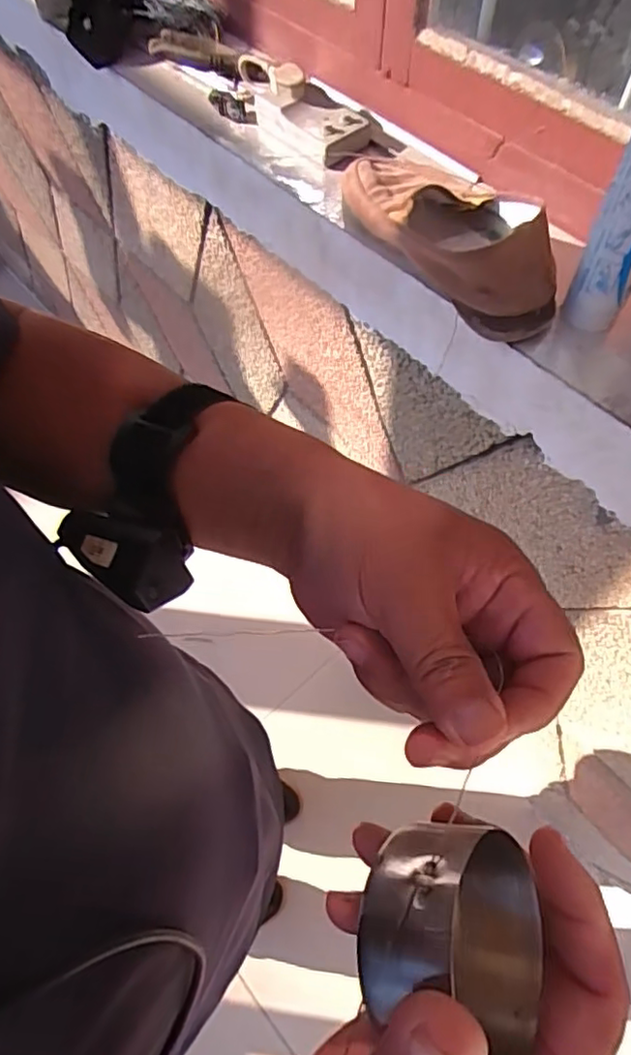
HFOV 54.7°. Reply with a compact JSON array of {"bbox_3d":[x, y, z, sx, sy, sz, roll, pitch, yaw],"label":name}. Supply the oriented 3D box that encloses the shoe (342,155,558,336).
[{"bbox_3d":[0.110,-0.263,0.515,0.097,0.074,0.248,-33,67,-14],"label":"shoe"}]

